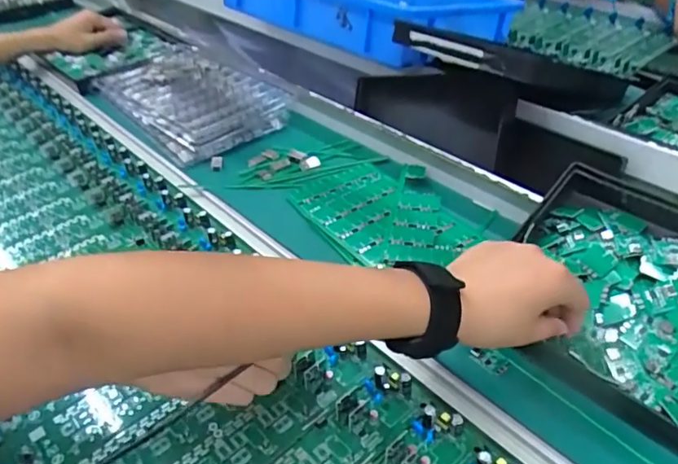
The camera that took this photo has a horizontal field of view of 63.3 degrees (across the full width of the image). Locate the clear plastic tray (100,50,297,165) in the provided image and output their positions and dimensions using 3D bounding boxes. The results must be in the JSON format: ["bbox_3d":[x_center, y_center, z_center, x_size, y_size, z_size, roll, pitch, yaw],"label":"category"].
[{"bbox_3d":[-0.206,-0.195,0.755,0.170,0.037,0.295,-32,47,-26],"label":"clear plastic tray"}]

